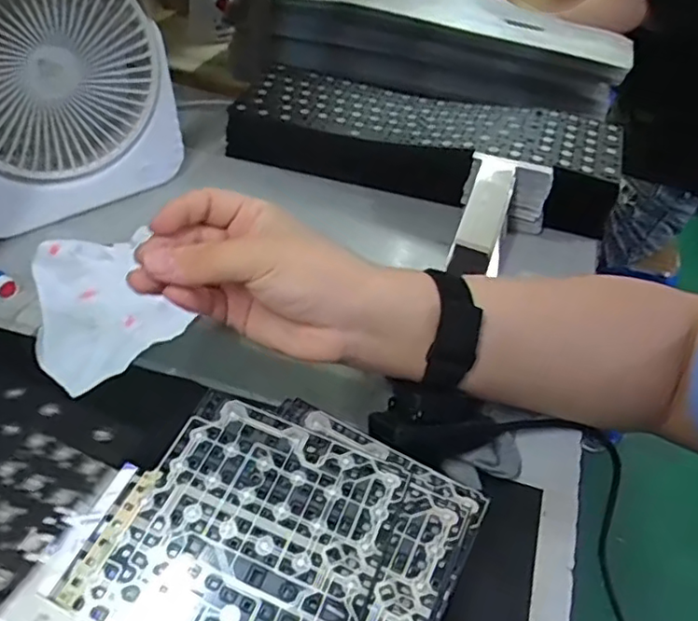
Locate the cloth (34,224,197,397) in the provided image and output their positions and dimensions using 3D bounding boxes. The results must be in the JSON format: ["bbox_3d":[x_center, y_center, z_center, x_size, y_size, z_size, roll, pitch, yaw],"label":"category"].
[{"bbox_3d":[-0.180,-0.008,0.437,0.097,0.042,0.106,-29,52,-30],"label":"cloth"}]

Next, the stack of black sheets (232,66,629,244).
[{"bbox_3d":[0.073,-0.167,0.602,0.355,0.056,0.131,17,45,13],"label":"stack of black sheets"}]

